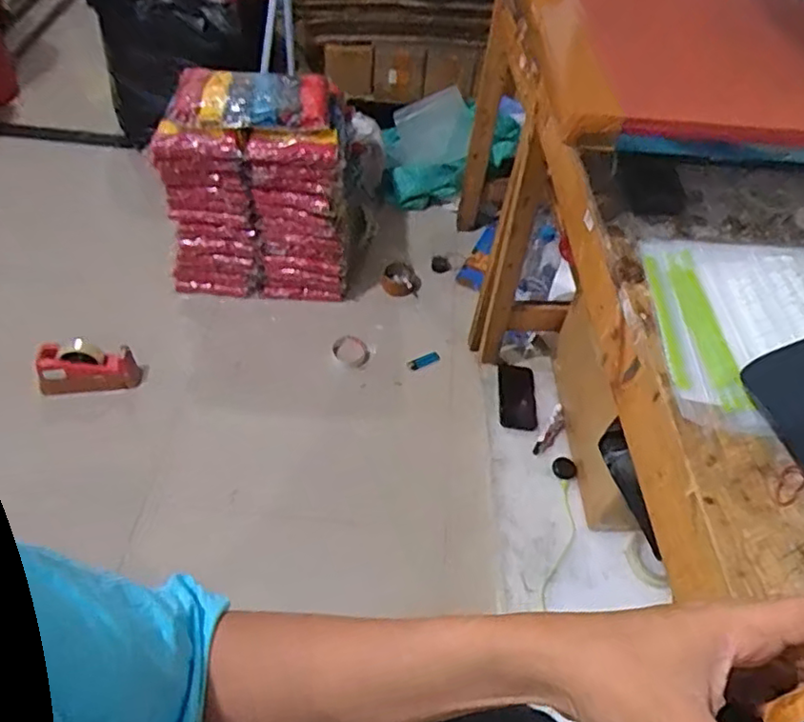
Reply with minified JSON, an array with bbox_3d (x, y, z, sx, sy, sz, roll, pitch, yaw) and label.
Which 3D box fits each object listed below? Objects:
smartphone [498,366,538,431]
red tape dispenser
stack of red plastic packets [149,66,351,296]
[{"bbox_3d":[0.261,0.081,1.434,0.080,0.017,0.164,4,50,-1],"label":"smartphone"},{"bbox_3d":[-0.665,0.008,1.356,0.203,0.099,0.078,-3,50,-7],"label":"red tape dispenser"},{"bbox_3d":[-0.341,-0.402,1.527,0.425,0.493,0.230,-1,50,-5],"label":"stack of red plastic packets"}]

